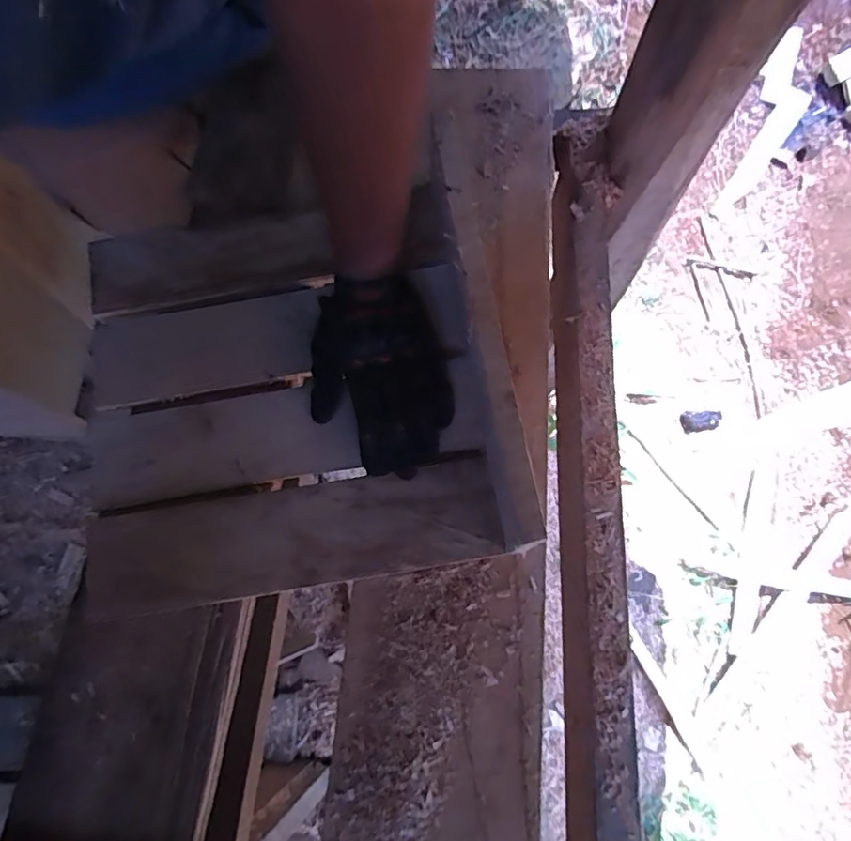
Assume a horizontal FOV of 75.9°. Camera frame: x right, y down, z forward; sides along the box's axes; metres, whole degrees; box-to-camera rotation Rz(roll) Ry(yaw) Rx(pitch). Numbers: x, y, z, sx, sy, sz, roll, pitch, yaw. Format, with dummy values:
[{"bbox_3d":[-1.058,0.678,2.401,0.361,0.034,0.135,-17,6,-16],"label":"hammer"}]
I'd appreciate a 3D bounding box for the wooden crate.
[{"bbox_3d":[-0.131,-0.046,0.489,0.372,0.127,0.381,-9,77,-4],"label":"wooden crate"}]

